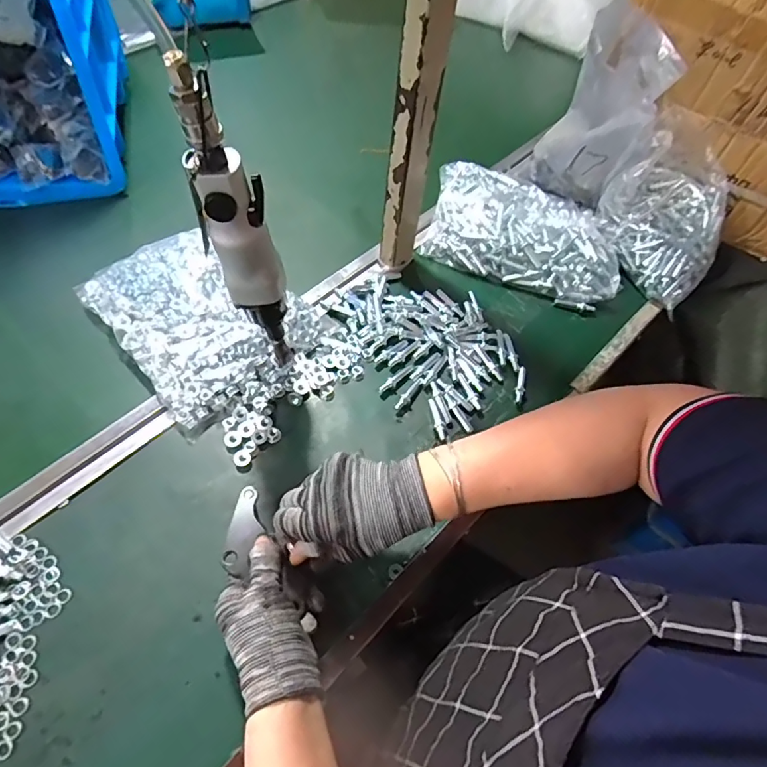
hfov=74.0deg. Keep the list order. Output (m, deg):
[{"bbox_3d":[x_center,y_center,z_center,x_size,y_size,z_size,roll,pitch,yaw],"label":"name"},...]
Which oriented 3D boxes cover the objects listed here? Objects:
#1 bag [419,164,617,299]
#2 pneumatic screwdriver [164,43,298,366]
[{"bbox_3d":[0.189,-0.208,0.681,0.255,0.039,0.182,17,59,6],"label":"bag"},{"bbox_3d":[-0.113,-0.102,0.419,0.054,0.294,0.038,-4,60,-8],"label":"pneumatic screwdriver"}]

